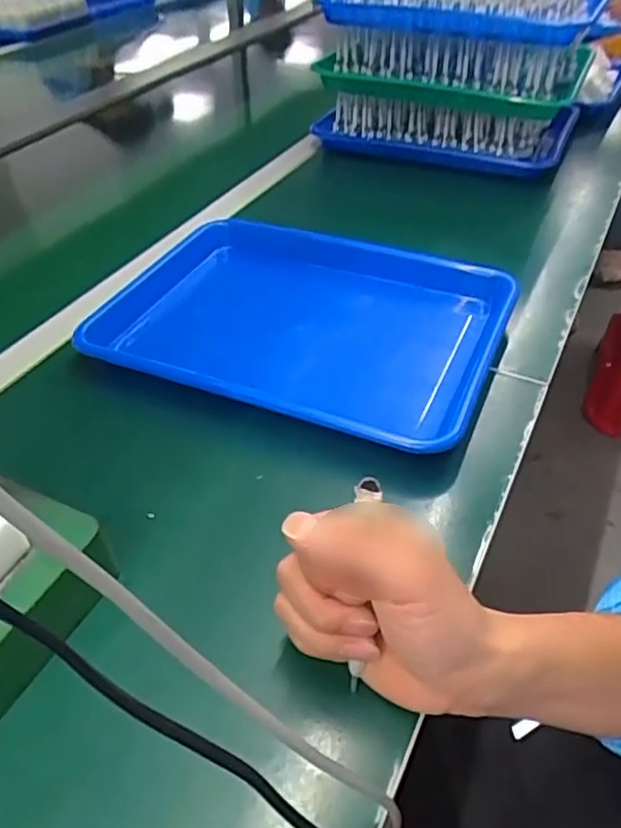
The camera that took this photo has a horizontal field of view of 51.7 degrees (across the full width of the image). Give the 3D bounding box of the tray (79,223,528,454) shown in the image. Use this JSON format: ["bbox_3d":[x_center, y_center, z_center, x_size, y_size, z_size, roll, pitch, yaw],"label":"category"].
[{"bbox_3d":[-0.008,-0.080,0.560,0.334,0.039,0.245,16,45,19],"label":"tray"}]

